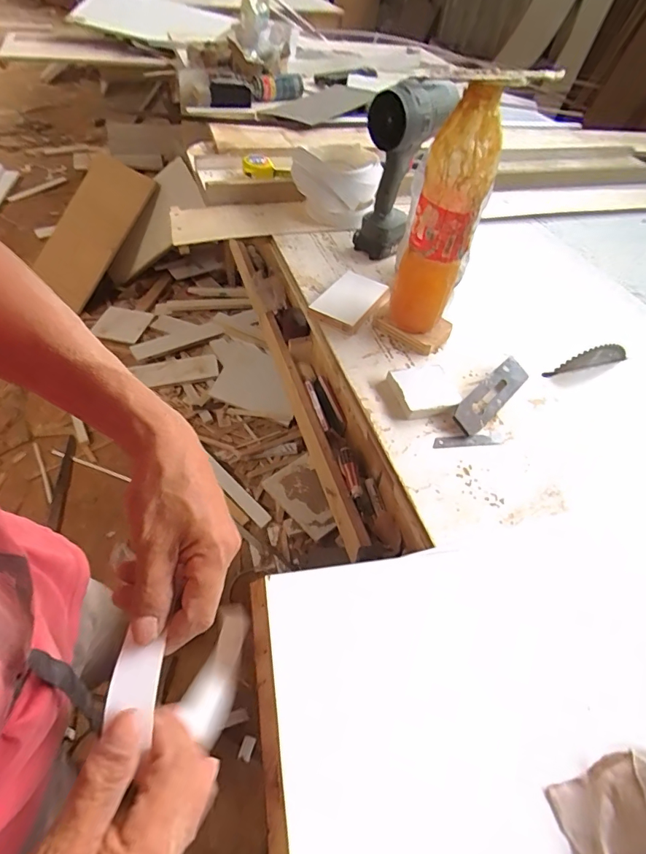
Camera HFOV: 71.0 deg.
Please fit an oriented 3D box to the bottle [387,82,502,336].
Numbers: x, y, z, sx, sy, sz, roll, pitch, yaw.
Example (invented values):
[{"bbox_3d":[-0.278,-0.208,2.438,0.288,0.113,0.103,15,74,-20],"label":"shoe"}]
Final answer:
[{"bbox_3d":[0.148,-0.245,0.582,0.090,0.317,0.068,14,49,5],"label":"bottle"}]

